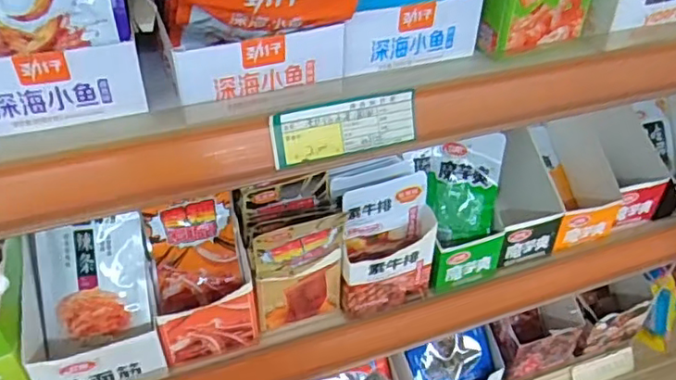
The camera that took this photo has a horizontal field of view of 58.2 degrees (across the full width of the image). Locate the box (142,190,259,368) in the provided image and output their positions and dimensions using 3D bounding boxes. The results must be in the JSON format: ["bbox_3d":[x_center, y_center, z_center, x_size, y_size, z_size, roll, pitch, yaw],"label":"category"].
[{"bbox_3d":[-0.117,0.079,0.528,0.082,0.099,0.095,-10,44,-14],"label":"box"}]

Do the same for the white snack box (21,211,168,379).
[{"bbox_3d":[-0.211,0.100,0.518,0.107,0.086,0.117,-10,44,-13],"label":"white snack box"}]

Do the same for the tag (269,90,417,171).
[{"bbox_3d":[0.006,-0.043,0.415,0.103,0.036,0.004,-13,17,-15],"label":"tag"}]

